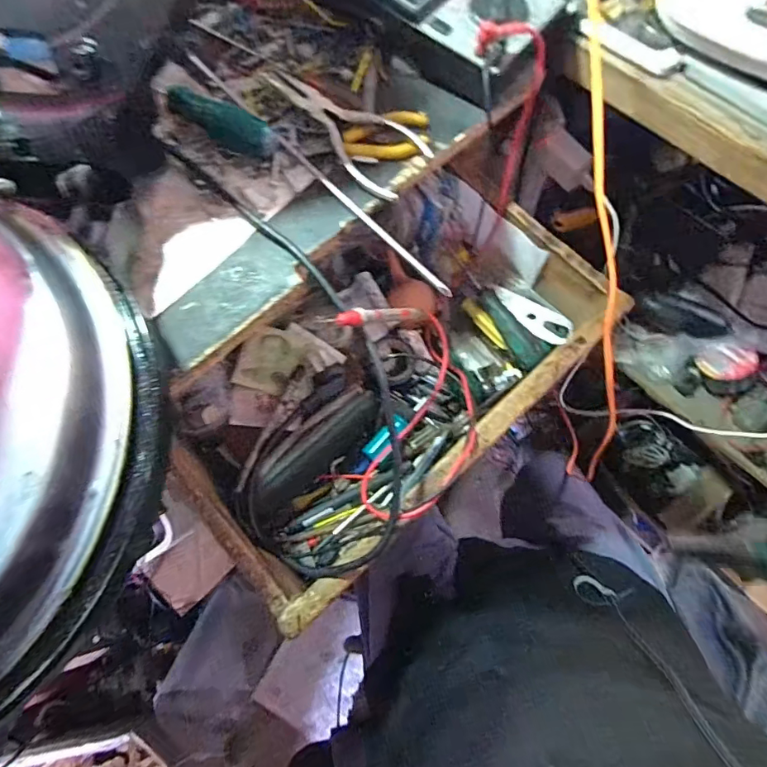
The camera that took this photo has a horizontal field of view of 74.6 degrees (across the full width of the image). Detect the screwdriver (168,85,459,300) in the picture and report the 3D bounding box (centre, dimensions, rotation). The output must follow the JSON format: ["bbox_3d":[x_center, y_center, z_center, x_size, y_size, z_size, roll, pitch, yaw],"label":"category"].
[{"bbox_3d":[-0.055,-0.155,0.383,0.267,0.028,0.031,34,75,11],"label":"screwdriver"}]

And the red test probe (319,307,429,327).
[{"bbox_3d":[-0.010,-0.049,0.364,0.088,0.009,0.011,-13,66,-45],"label":"red test probe"}]

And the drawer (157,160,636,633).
[{"bbox_3d":[-0.010,-0.015,0.484,0.388,0.109,0.284,-41,75,-12],"label":"drawer"}]

